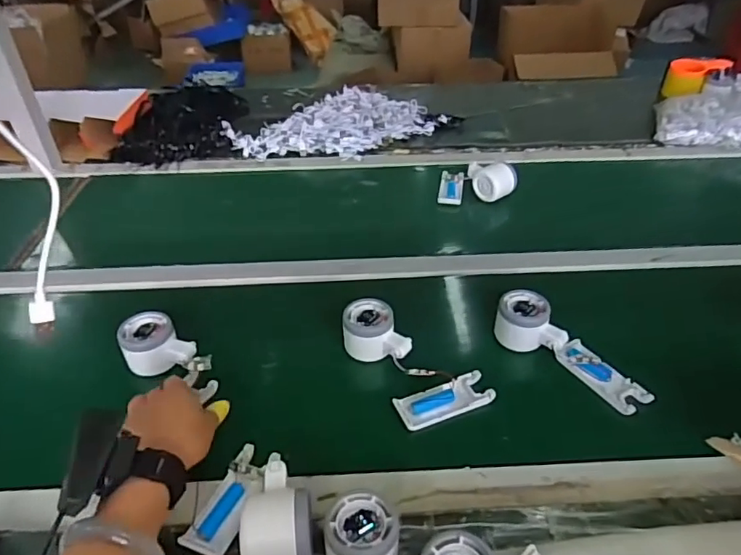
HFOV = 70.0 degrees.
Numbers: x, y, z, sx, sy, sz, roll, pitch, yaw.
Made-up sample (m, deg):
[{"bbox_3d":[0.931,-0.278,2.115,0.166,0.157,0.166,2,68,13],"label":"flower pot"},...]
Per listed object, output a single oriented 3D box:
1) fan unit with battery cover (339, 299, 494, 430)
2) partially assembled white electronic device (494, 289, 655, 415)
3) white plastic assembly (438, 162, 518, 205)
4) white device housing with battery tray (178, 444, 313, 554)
[{"bbox_3d":[0.036,0.102,0.595,0.183,0.043,0.095,40,52,22],"label":"fan unit with battery cover"},{"bbox_3d":[0.228,0.086,0.612,0.189,0.051,0.063,38,51,21],"label":"partially assembled white electronic device"},{"bbox_3d":[0.186,-0.171,0.919,0.131,0.051,0.092,10,40,12],"label":"white plastic assembly"},{"bbox_3d":[-0.090,0.193,0.450,0.113,0.057,0.102,14,41,17],"label":"white device housing with battery tray"}]

